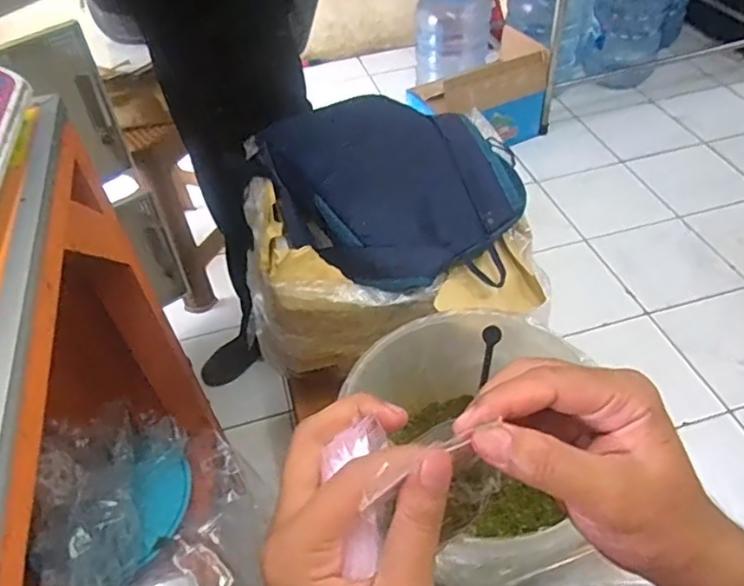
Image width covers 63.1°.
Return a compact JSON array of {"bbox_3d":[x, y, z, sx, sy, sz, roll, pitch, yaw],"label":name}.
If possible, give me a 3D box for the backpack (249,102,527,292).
[{"bbox_3d":[0.023,-0.147,0.806,0.285,0.083,0.380,-28,50,-21],"label":"backpack"}]

